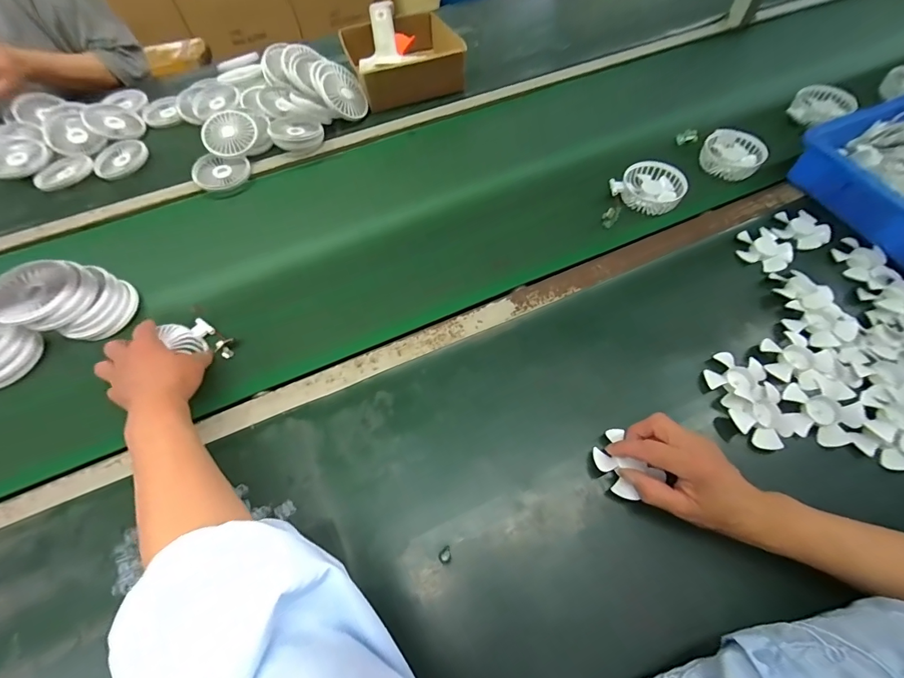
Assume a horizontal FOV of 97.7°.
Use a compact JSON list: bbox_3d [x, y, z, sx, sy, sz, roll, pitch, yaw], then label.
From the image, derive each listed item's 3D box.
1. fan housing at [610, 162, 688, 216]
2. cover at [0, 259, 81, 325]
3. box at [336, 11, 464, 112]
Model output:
[{"bbox_3d":[0.304,-0.232,0.608,0.092,0.031,0.098,-40,66,-19],"label":"fan housing"},{"bbox_3d":[-0.487,-0.058,0.462,0.085,0.021,0.075,-38,65,-18],"label":"cover"},{"bbox_3d":[-0.095,-0.551,0.787,0.213,0.069,0.208,-20,61,-10],"label":"box"}]

